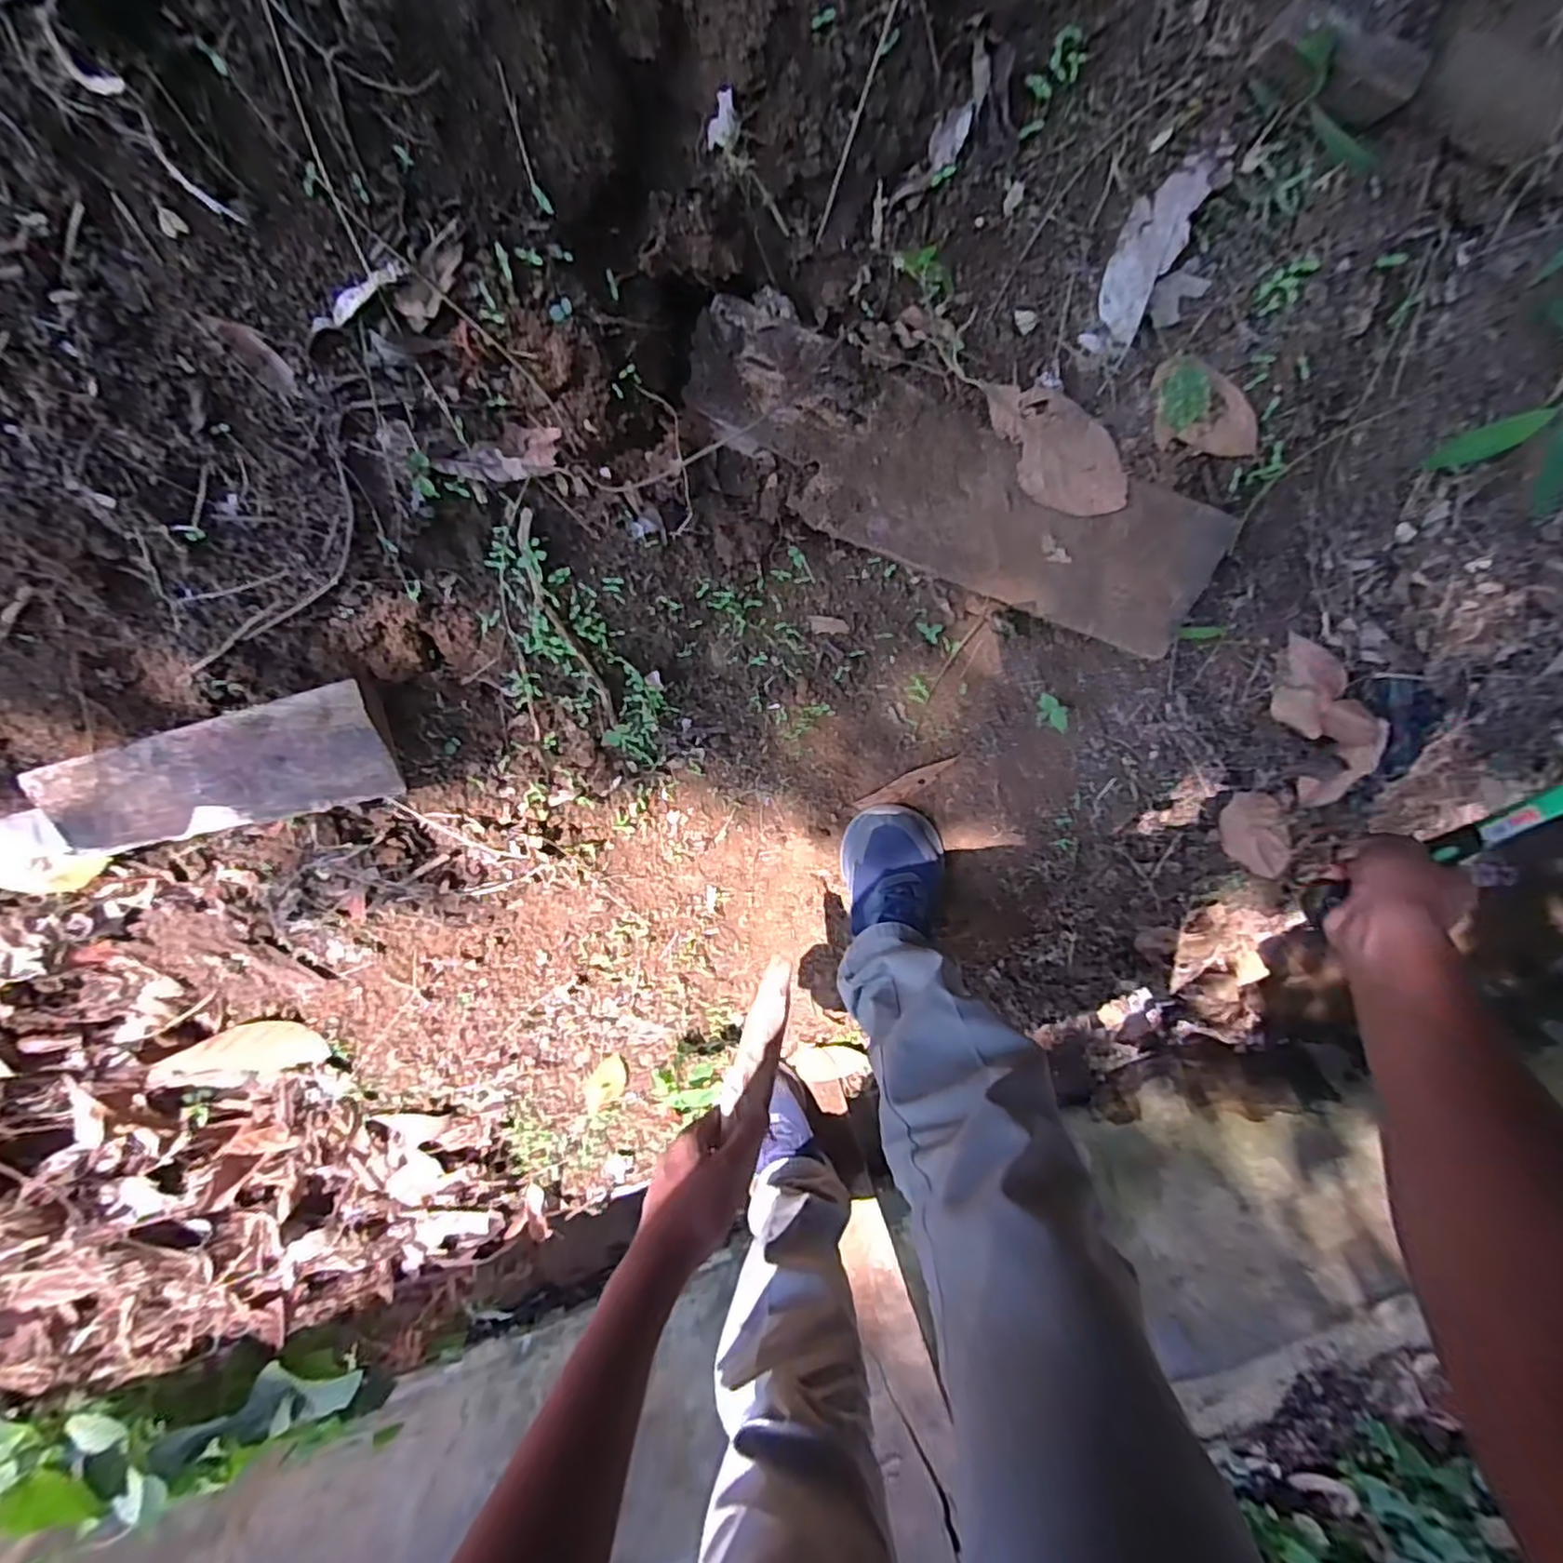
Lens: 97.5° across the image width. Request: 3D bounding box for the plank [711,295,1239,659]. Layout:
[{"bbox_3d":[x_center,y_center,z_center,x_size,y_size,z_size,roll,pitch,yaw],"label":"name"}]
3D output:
[{"bbox_3d":[0.148,-0.222,0.541,0.429,0.010,0.125,18,116,-10],"label":"plank"}]

